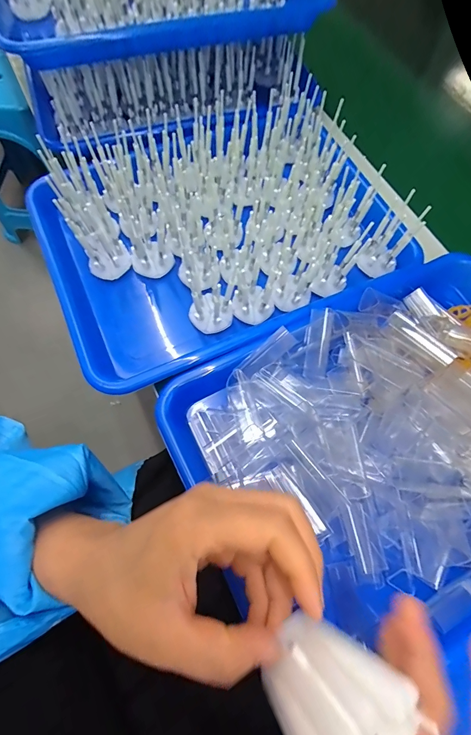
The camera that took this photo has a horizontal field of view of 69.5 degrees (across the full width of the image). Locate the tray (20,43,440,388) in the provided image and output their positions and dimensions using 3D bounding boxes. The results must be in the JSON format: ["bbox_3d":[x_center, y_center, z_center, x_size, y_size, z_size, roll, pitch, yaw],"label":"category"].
[{"bbox_3d":[-0.015,-0.145,0.328,0.332,0.068,0.257,-27,72,-13],"label":"tray"}]

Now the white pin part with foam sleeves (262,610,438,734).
[{"bbox_3d":[0.046,0.142,0.134,0.048,0.038,0.065,-38,75,-16],"label":"white pin part with foam sleeves"}]

